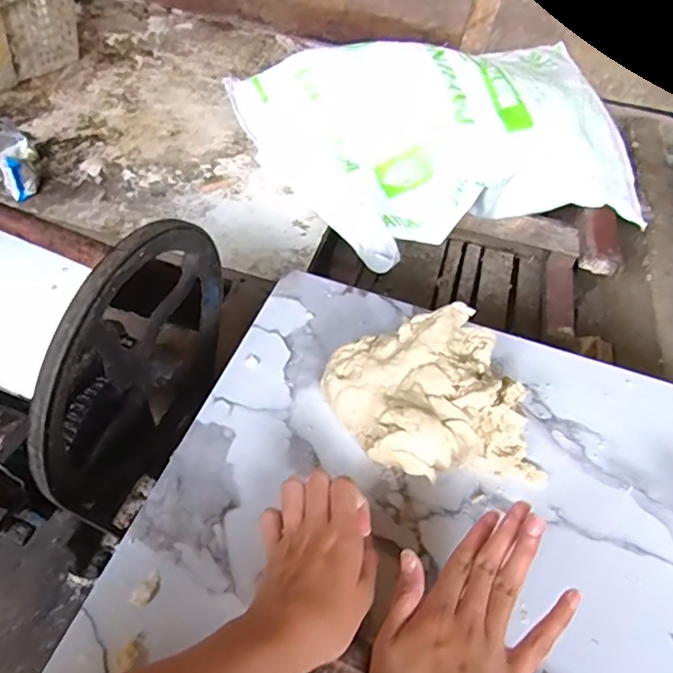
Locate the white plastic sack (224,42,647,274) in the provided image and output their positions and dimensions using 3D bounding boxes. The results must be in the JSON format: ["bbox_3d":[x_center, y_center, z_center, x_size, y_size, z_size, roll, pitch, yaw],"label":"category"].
[{"bbox_3d":[0.190,-0.347,0.976,0.657,0.184,0.399,-11,55,-16],"label":"white plastic sack"}]

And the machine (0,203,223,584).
[{"bbox_3d":[-0.277,0.006,0.495,0.257,0.234,0.280,17,52,5],"label":"machine"}]

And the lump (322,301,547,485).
[{"bbox_3d":[0.079,0.054,0.461,0.157,0.071,0.133,-9,52,-12],"label":"lump"}]

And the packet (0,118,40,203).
[{"bbox_3d":[-0.530,-0.288,0.938,0.063,0.059,0.157,-19,58,-22],"label":"packet"}]

